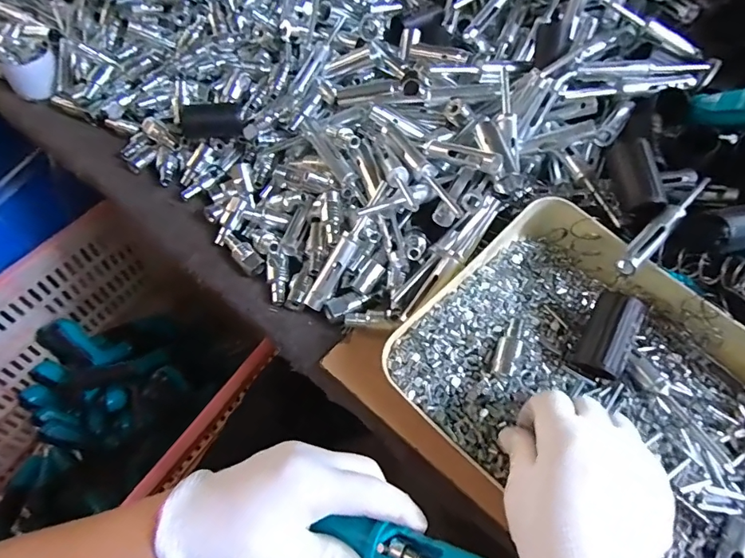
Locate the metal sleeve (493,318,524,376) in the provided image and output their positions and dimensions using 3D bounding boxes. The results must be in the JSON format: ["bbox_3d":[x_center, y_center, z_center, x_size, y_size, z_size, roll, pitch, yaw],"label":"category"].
[{"bbox_3d":[0.107,0.054,0.353,0.016,0.014,0.049,24,58,13],"label":"metal sleeve"}]

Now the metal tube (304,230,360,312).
[{"bbox_3d":[-0.036,-0.007,0.412,0.017,0.015,0.075,31,93,17],"label":"metal tube"}]

